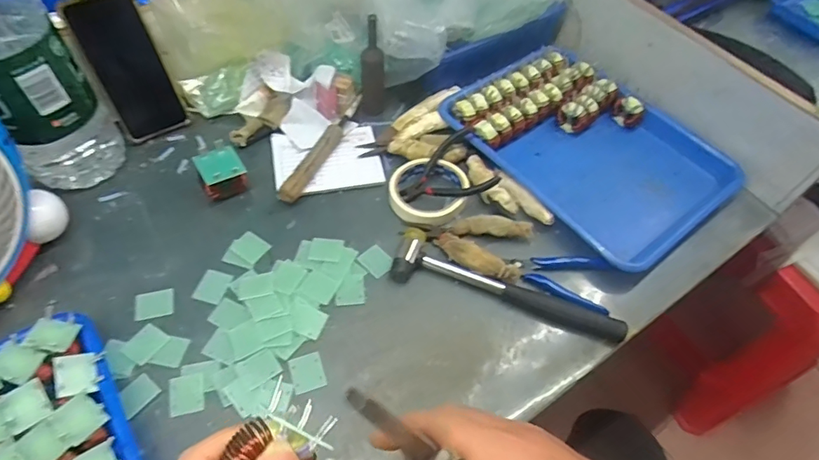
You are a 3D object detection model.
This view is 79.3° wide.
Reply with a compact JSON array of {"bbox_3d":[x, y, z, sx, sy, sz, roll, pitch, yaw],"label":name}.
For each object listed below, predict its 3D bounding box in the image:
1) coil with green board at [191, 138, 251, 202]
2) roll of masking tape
[{"bbox_3d":[-0.219,-0.065,0.574,0.050,0.046,0.054,-28,62,-19],"label":"coil with green board"},{"bbox_3d":[0.024,-0.048,0.590,0.096,0.017,0.091,1,56,-2],"label":"roll of masking tape"}]

